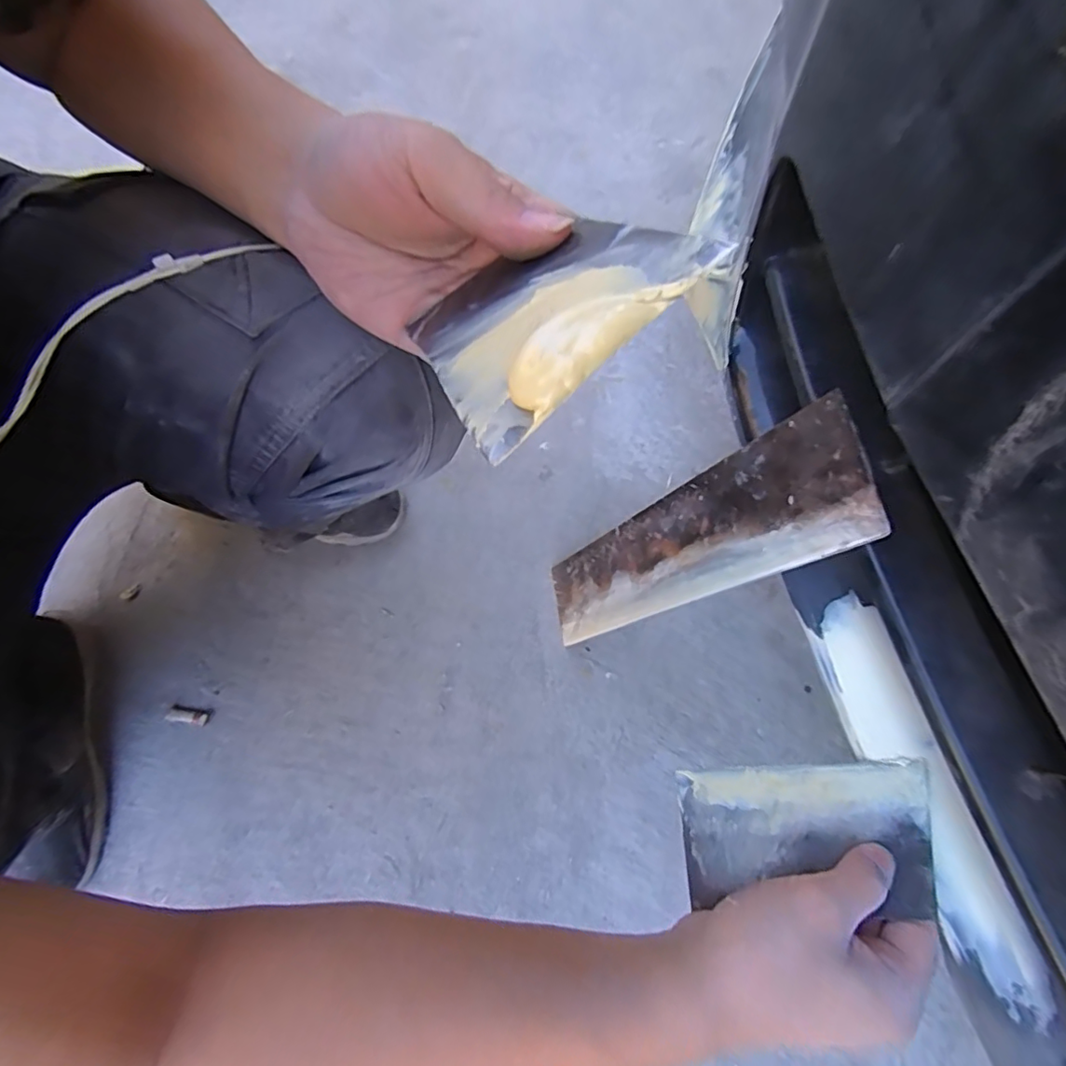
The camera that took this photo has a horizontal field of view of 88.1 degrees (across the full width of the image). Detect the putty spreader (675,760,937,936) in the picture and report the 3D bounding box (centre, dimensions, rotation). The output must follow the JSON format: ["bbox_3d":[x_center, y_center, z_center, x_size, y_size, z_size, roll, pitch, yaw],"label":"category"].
[{"bbox_3d":[0.153,0.170,0.310,0.132,0.004,0.073,-9,54,14],"label":"putty spreader"}]

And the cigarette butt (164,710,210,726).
[{"bbox_3d":[-0.354,0.188,0.563,0.039,0.004,0.012,12,70,-10],"label":"cigarette butt"}]

